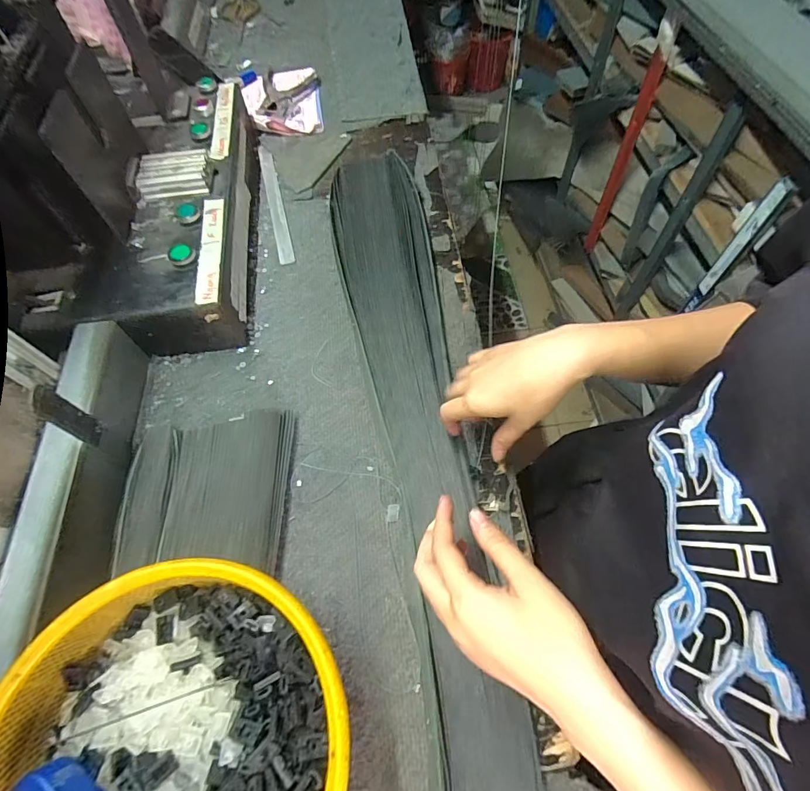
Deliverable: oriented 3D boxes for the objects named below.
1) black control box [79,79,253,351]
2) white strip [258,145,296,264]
[{"bbox_3d":[-0.295,-0.268,0.583,0.160,0.100,0.456,-6,60,-2],"label":"black control box"},{"bbox_3d":[-0.196,-0.297,0.652,0.021,0.004,0.268,-15,61,-7],"label":"white strip"}]

